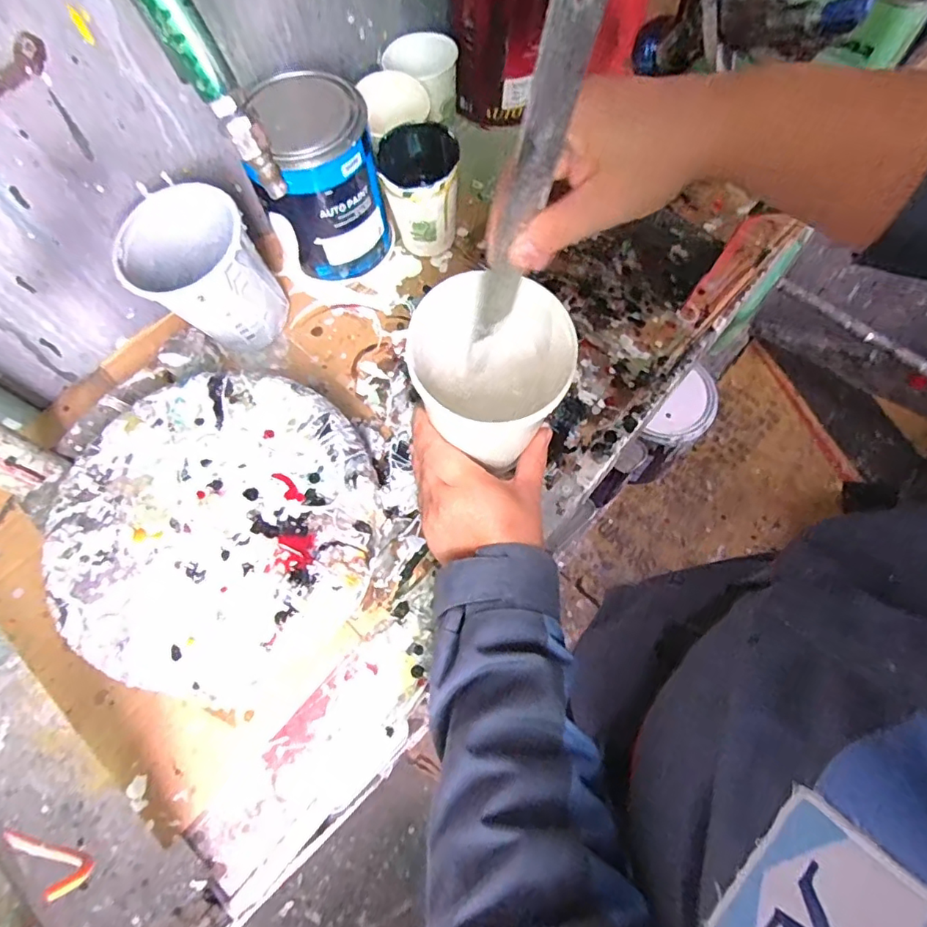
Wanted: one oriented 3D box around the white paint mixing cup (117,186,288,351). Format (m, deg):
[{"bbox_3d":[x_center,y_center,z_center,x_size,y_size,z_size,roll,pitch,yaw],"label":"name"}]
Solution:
[{"bbox_3d":[-0.211,-0.151,0.453,0.094,0.099,0.089,-1,68,2],"label":"white paint mixing cup"}]

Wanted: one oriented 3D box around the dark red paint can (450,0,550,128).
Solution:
[{"bbox_3d":[0.041,-0.433,0.542,0.098,0.132,0.094,7,69,5],"label":"dark red paint can"}]

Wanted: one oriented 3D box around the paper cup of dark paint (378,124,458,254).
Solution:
[{"bbox_3d":[-0.038,-0.242,0.501,0.068,0.090,0.078,-6,68,0],"label":"paper cup of dark paint"}]

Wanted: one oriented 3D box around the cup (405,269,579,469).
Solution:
[{"bbox_3d":[0.017,-0.069,0.398,0.096,0.092,0.113,-29,70,-9],"label":"cup"}]

